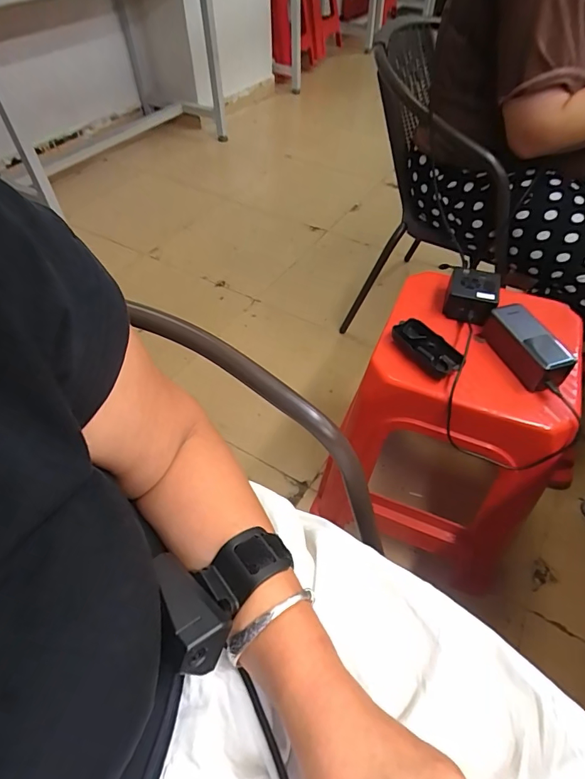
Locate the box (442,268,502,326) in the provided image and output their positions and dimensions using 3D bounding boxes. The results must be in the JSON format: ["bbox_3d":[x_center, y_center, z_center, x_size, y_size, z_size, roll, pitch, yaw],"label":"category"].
[{"bbox_3d":[0.287,-0.151,0.704,0.074,0.048,0.097,16,48,13],"label":"box"}]

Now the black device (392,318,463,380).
[{"bbox_3d":[0.195,-0.060,0.635,0.048,0.027,0.102,-29,56,-21],"label":"black device"}]

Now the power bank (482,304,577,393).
[{"bbox_3d":[0.342,-0.064,0.628,0.061,0.054,0.133,-13,51,-10],"label":"power bank"}]

